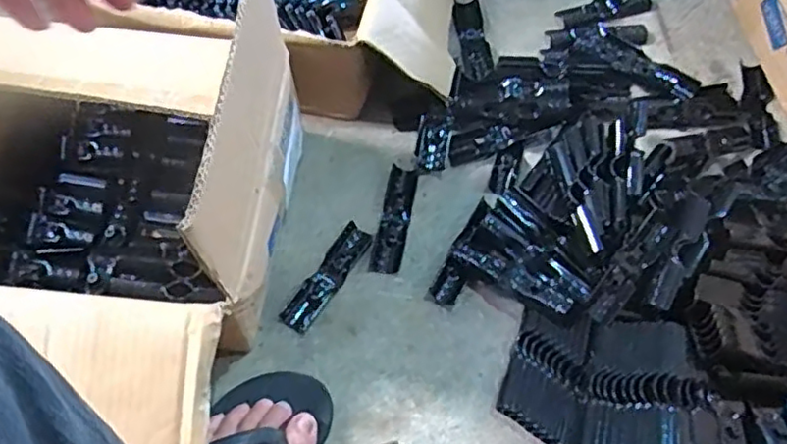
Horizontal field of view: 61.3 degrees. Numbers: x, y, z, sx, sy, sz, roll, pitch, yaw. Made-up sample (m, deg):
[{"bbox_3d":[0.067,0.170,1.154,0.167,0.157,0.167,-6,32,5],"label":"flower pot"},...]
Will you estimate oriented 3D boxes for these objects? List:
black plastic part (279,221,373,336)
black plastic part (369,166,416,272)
[{"bbox_3d":[-0.069,0.058,0.694,0.033,0.015,0.125,32,66,14],"label":"black plastic part"},{"bbox_3d":[0.001,-0.002,0.729,0.032,0.008,0.126,10,63,3],"label":"black plastic part"}]

